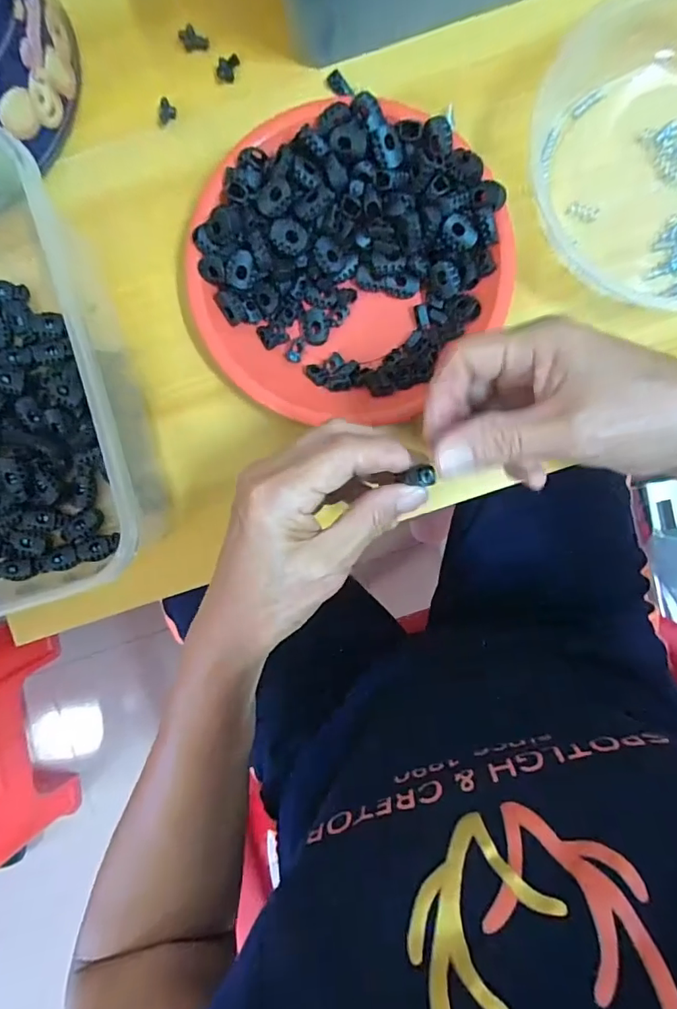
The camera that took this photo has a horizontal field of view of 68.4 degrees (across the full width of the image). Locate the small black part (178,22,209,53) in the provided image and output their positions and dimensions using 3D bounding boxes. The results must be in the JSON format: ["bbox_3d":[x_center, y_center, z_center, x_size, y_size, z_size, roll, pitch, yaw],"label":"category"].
[{"bbox_3d":[-0.095,-0.308,0.328,0.017,0.011,0.009,-8,91,2],"label":"small black part"}]

